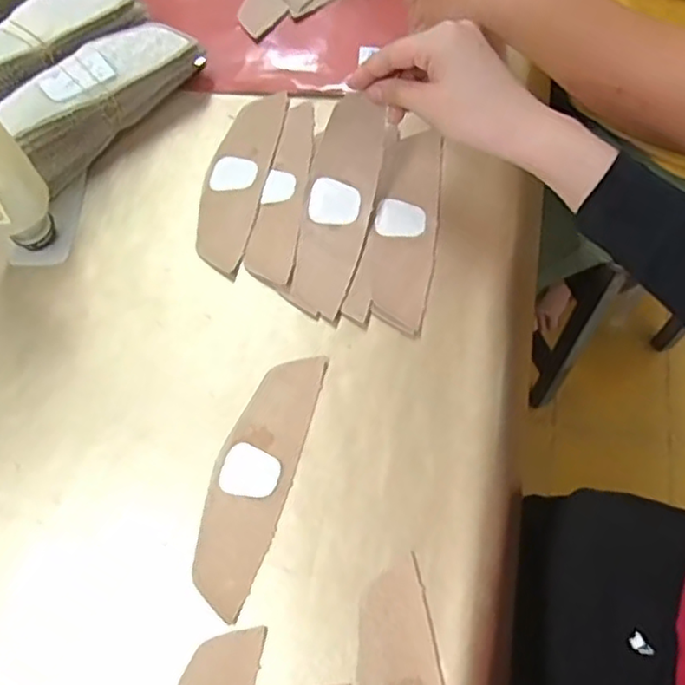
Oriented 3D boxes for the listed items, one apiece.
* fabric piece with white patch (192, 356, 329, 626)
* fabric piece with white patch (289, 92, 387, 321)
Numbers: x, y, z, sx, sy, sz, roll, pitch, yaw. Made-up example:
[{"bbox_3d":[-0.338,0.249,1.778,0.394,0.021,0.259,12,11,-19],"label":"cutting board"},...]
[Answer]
[{"bbox_3d":[-0.060,0.088,0.446,0.052,0.004,0.173,16,68,9],"label":"fabric piece with white patch"},{"bbox_3d":[-0.005,-0.104,0.502,0.051,0.016,0.160,12,88,8],"label":"fabric piece with white patch"}]

